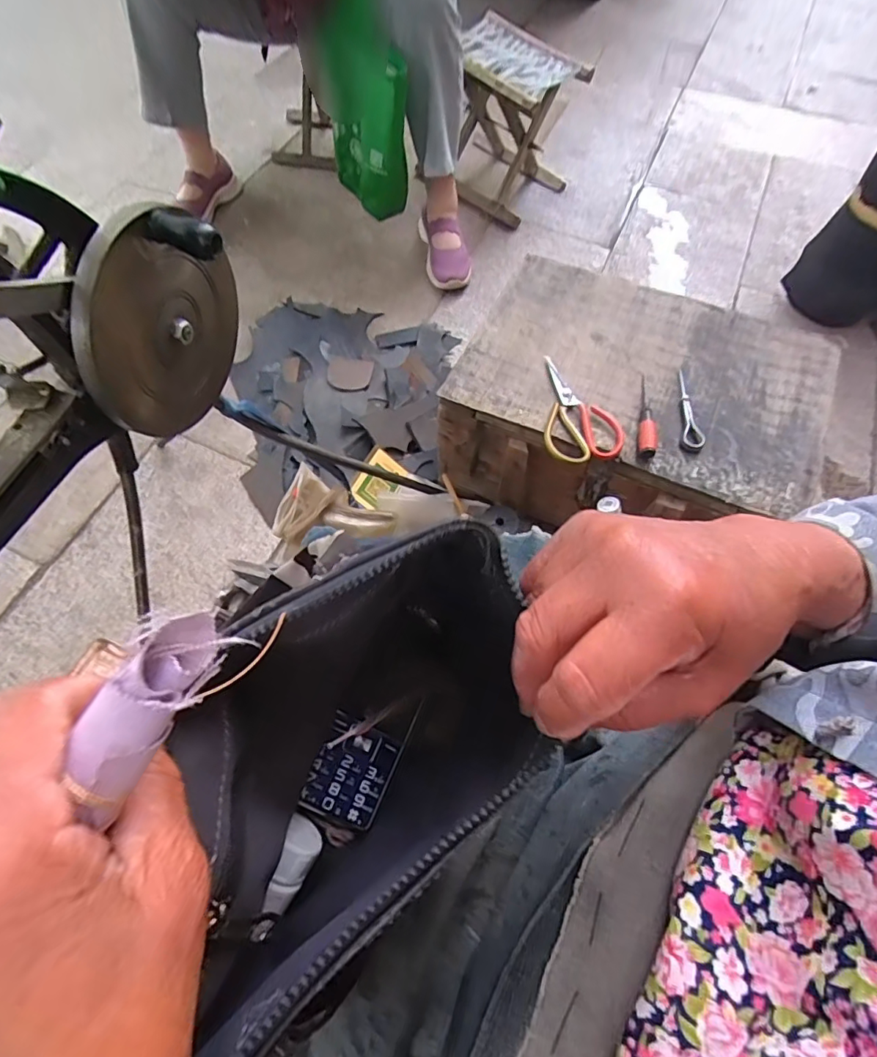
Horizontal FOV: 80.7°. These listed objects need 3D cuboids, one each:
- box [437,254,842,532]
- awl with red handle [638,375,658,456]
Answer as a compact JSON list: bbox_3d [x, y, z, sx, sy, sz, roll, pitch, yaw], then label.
[{"bbox_3d":[0.297,-0.182,0.854,0.502,0.230,0.362,23,66,10],"label":"box"},{"bbox_3d":[0.296,-0.164,0.726,0.024,0.017,0.154,10,64,4],"label":"awl with red handle"}]

